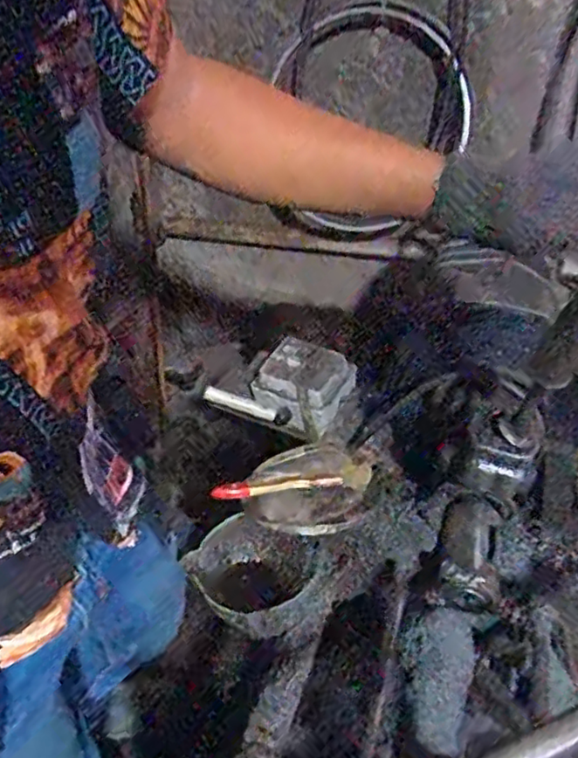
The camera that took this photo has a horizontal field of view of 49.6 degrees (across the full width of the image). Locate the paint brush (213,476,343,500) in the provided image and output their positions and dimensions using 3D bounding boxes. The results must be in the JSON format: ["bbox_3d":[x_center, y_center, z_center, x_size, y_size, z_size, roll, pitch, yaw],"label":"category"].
[{"bbox_3d":[-0.013,0.116,0.689,0.144,0.016,0.013,-10,42,-8],"label":"paint brush"}]

